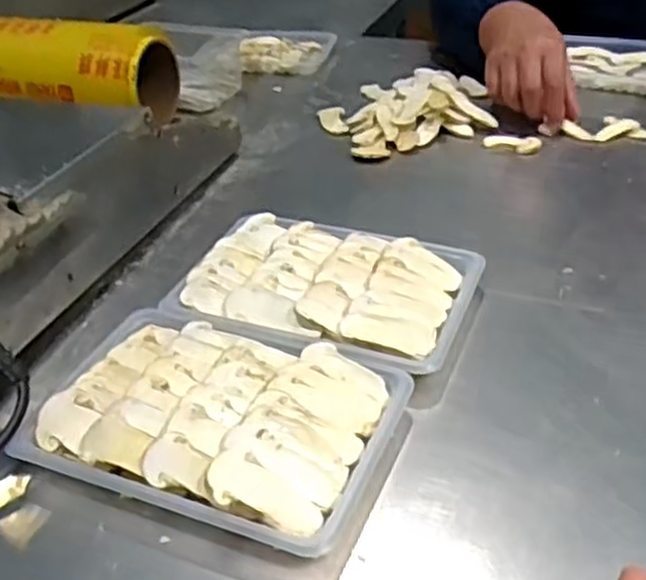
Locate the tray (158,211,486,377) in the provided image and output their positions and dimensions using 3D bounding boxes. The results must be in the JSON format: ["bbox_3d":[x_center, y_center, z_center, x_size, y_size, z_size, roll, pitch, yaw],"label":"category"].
[{"bbox_3d":[0.002,-0.002,0.565,0.203,0.024,0.147,11,38,21],"label":"tray"}]

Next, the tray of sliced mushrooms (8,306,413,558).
[{"bbox_3d":[-0.063,0.074,0.468,0.204,0.034,0.139,11,38,21],"label":"tray of sliced mushrooms"}]

